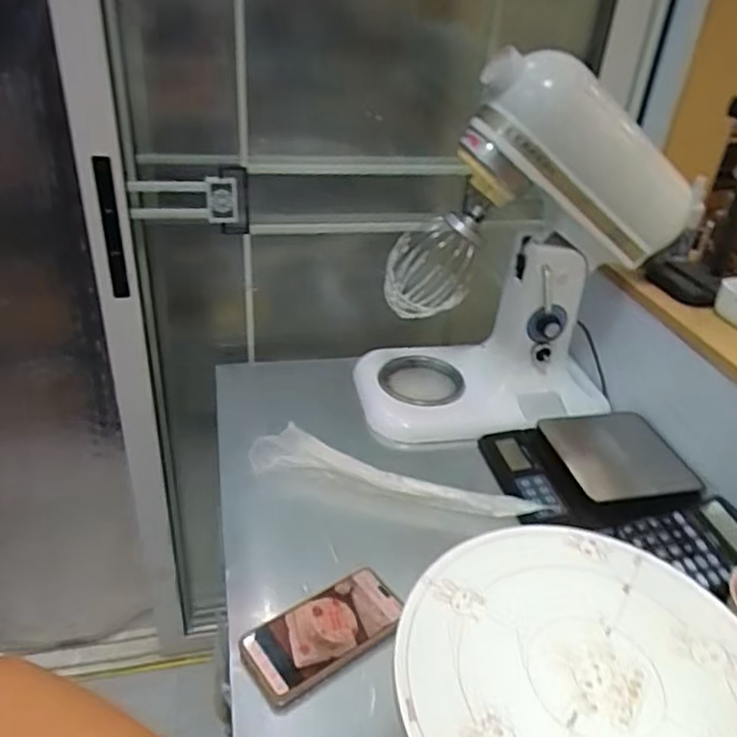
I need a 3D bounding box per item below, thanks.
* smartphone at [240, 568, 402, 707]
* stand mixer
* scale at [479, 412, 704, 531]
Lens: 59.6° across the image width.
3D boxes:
[{"bbox_3d":[-0.043,0.257,0.637,0.161,0.014,0.082,-17,38,-30],"label":"smartphone"},{"bbox_3d":[0.202,-0.159,0.904,0.407,0.468,0.239,-9,35,-20],"label":"stand mixer"},{"bbox_3d":[0.294,0.134,0.862,0.244,0.041,0.193,-6,34,-15],"label":"scale"}]

